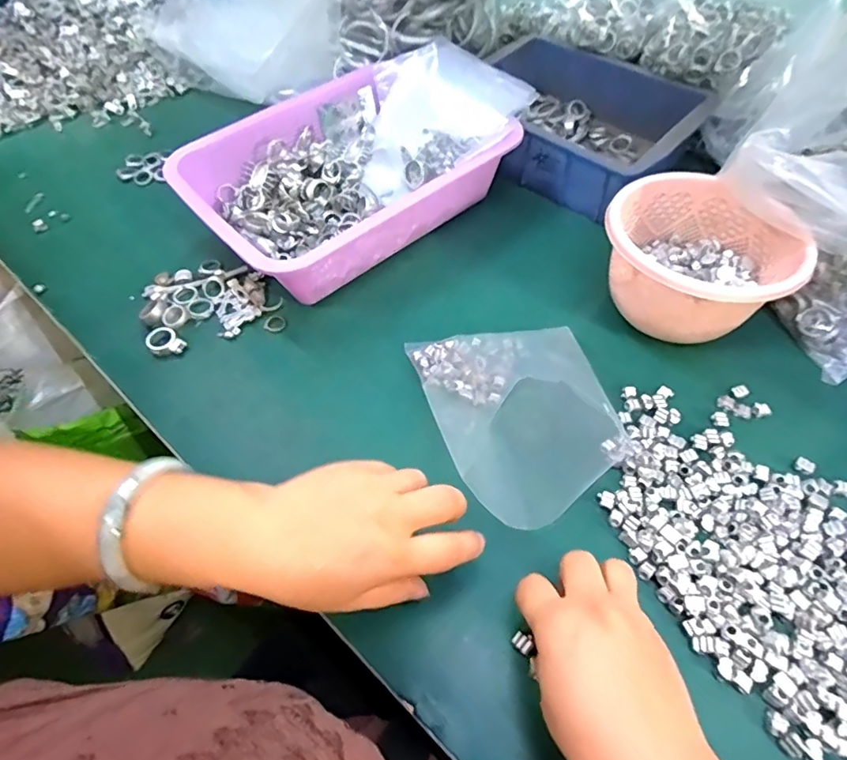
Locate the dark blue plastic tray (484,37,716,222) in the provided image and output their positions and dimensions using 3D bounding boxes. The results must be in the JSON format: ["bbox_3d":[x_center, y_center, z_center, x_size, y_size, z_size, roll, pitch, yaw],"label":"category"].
[{"bbox_3d":[0.166,-0.289,0.573,0.245,0.067,0.189,31,63,20],"label":"dark blue plastic tray"}]

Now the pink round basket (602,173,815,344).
[{"bbox_3d":[0.224,-0.096,0.427,0.141,0.081,0.133,-1,57,2],"label":"pink round basket"}]

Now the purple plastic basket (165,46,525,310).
[{"bbox_3d":[-0.069,-0.212,0.520,0.307,0.080,0.212,-37,63,-20],"label":"purple plastic basket"}]

